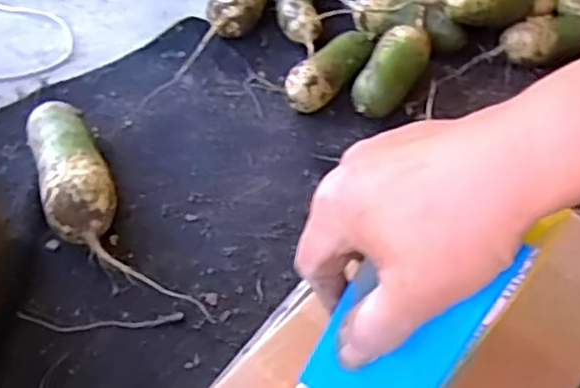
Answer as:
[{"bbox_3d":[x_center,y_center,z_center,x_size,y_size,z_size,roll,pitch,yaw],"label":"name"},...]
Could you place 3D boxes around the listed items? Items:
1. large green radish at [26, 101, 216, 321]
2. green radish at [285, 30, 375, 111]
[{"bbox_3d":[-0.222,0.016,0.788,0.100,0.078,0.325,-27,56,-22],"label":"large green radish"},{"bbox_3d":[0.058,-0.170,0.957,0.161,0.053,0.060,-36,60,-27],"label":"green radish"}]

